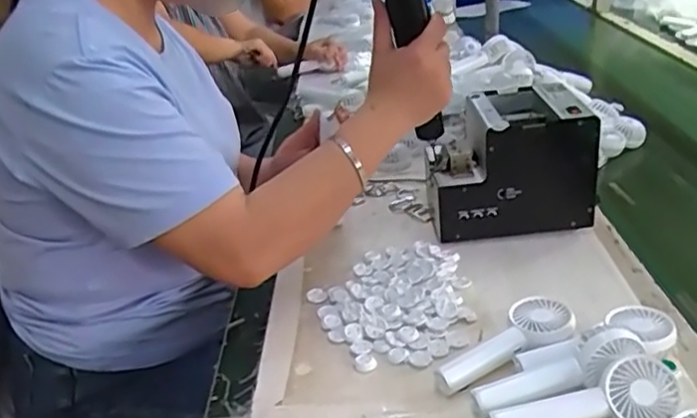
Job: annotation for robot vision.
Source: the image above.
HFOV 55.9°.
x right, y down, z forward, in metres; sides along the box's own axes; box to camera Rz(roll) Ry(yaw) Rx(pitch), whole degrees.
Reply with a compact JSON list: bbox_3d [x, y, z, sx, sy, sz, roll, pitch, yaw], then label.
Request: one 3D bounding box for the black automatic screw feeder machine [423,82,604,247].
[{"bbox_3d":[0.189,-0.055,0.798,0.178,0.148,0.129,-5,27,-1],"label":"black automatic screw feeder machine"}]

